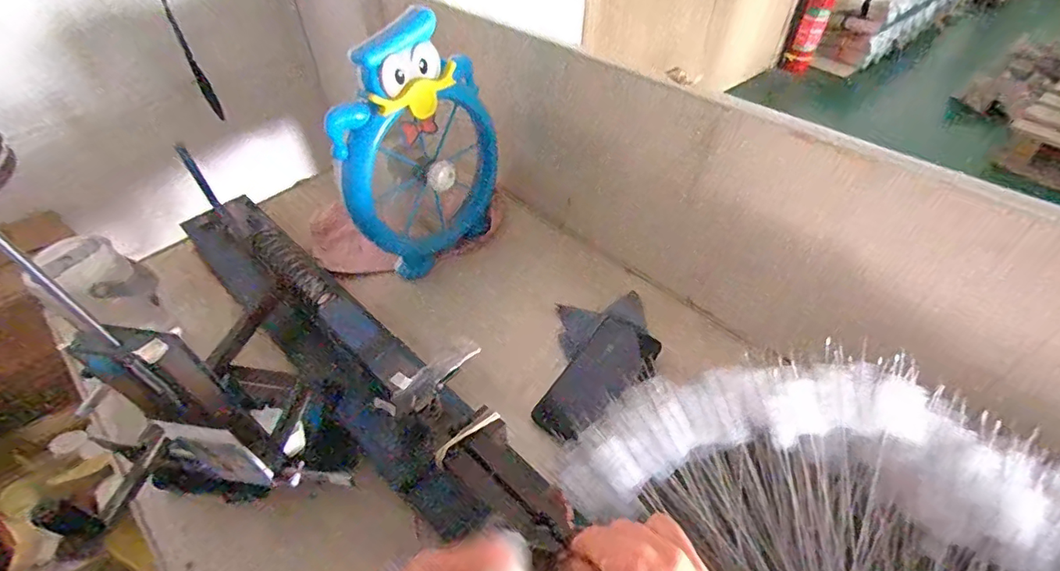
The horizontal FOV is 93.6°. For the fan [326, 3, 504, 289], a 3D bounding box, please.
[{"bbox_3d":[-0.129,-0.164,0.642,0.064,0.296,0.226,34,57,27],"label":"fan"}]

